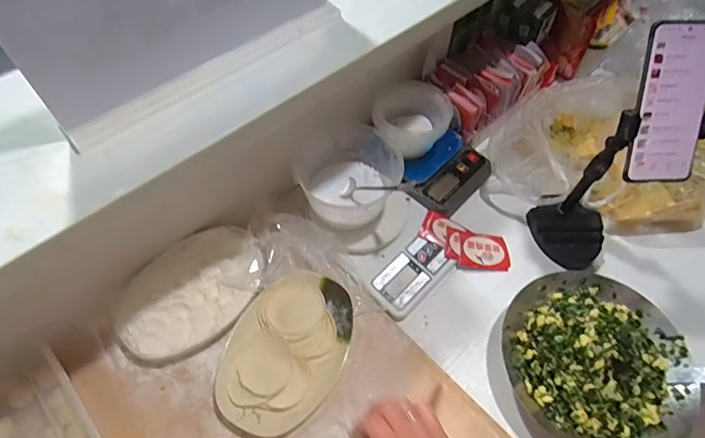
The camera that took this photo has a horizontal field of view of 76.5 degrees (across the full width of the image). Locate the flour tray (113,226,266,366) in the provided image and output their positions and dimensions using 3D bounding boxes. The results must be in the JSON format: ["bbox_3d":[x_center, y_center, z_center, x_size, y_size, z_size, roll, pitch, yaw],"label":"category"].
[{"bbox_3d":[-0.204,0.092,0.572,0.199,0.043,0.131,-37,65,-22],"label":"flour tray"}]

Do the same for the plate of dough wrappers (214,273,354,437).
[{"bbox_3d":[-0.079,0.158,0.546,0.133,0.030,0.195,19,59,11],"label":"plate of dough wrappers"}]

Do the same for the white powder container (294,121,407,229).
[{"bbox_3d":[-0.007,-0.055,0.642,0.140,0.094,0.142,0,57,-1],"label":"white powder container"}]

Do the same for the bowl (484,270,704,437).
[{"bbox_3d":[0.294,0.169,0.538,0.226,0.073,0.223,-37,65,-22],"label":"bowl"}]

